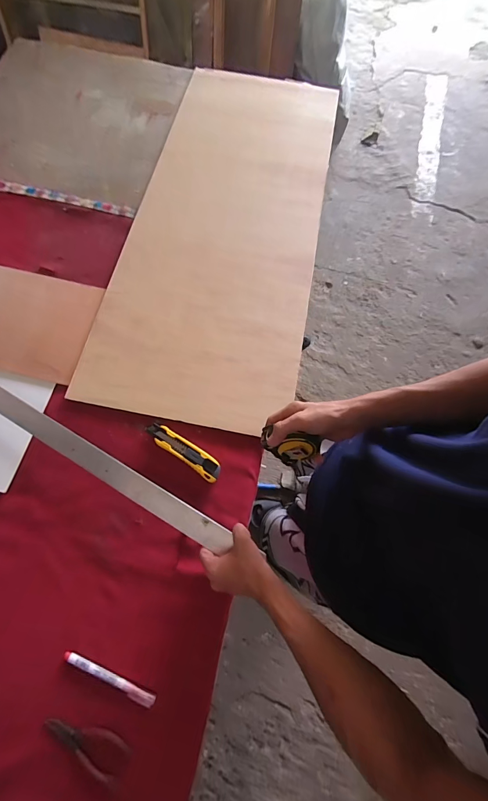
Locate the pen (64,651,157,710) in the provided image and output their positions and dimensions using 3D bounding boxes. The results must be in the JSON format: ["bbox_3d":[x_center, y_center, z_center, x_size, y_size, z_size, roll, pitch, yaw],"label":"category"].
[{"bbox_3d":[-0.188,0.387,0.470,0.140,0.008,0.015,21,71,6],"label":"pen"}]

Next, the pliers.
[{"bbox_3d":[-0.204,0.453,0.446,0.123,0.010,0.046,25,72,7],"label":"pliers"}]

